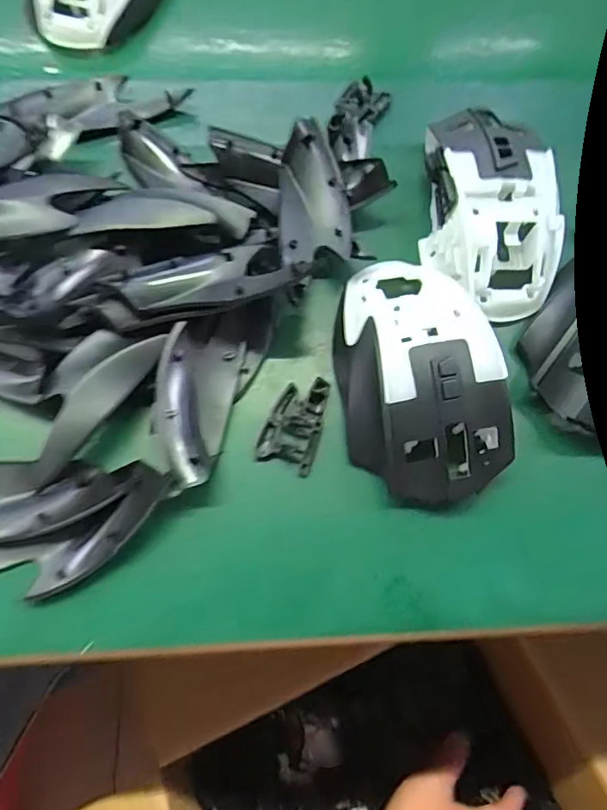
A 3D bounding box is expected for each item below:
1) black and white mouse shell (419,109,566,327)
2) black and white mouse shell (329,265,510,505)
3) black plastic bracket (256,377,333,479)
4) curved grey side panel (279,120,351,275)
[{"bbox_3d":[0.090,-0.101,0.253,0.062,0.039,0.113,-3,70,-3],"label":"black and white mouse shell"},{"bbox_3d":[0.049,-0.015,0.229,0.065,0.036,0.112,-10,70,-5],"label":"black and white mouse shell"},{"bbox_3d":[-0.004,0.008,0.236,0.025,0.009,0.042,16,70,4],"label":"black plastic bracket"},{"bbox_3d":[0.005,-0.099,0.242,0.033,0.018,0.067,-2,70,-2],"label":"curved grey side panel"}]

